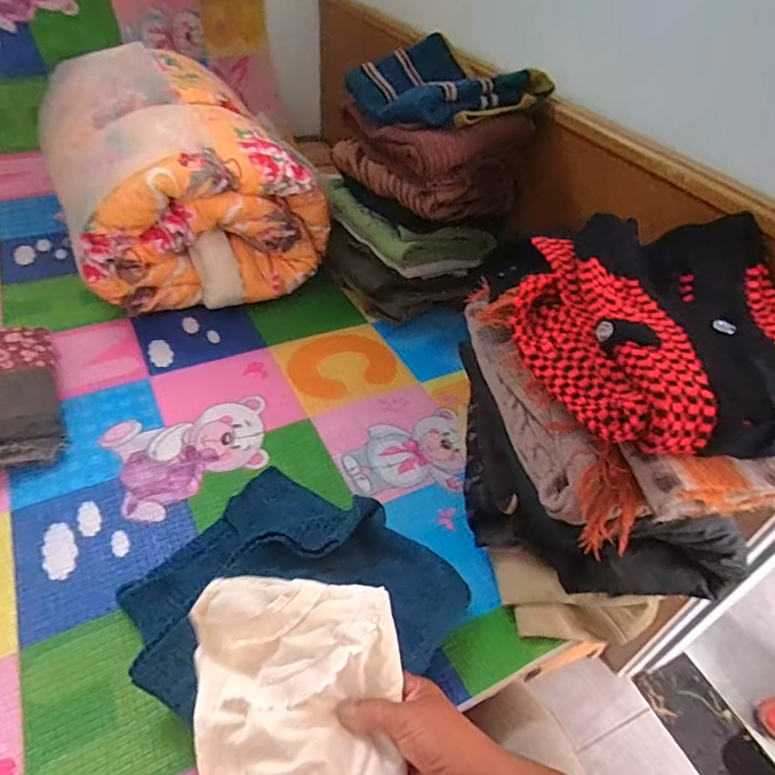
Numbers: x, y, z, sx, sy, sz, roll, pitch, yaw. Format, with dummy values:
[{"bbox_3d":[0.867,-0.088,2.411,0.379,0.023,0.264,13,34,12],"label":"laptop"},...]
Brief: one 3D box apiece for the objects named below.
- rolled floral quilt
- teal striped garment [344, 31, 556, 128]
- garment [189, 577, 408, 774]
[{"bbox_3d":[-0.416,-0.436,1.070,0.428,0.263,0.612,-18,48,-23],"label":"rolled floral quilt"},{"bbox_3d":[0.087,-0.480,0.873,0.207,0.087,0.295,-19,49,-24],"label":"teal striped garment"},{"bbox_3d":[-0.065,0.251,0.408,0.161,0.042,0.215,-4,59,-9],"label":"garment"}]

